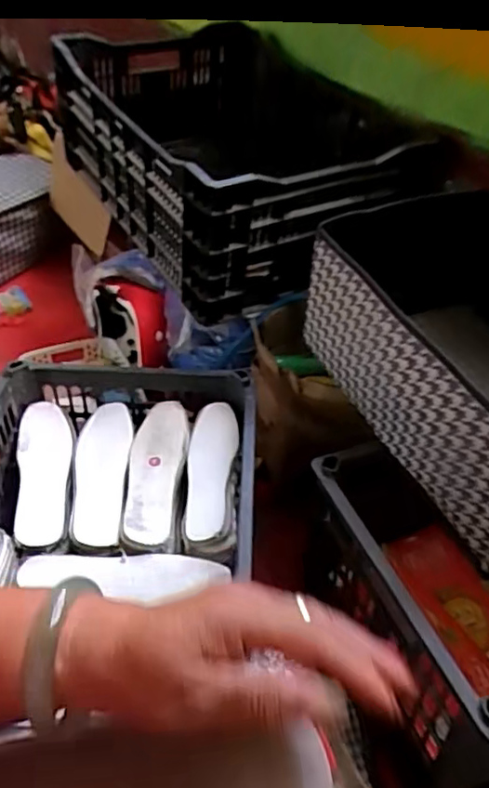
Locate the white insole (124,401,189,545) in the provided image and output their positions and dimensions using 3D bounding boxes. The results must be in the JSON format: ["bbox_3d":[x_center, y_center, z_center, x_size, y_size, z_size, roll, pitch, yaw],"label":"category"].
[{"bbox_3d":[-0.115,0.091,0.799,0.069,0.015,0.223,1,42,4],"label":"white insole"}]

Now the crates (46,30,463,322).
[{"bbox_3d":[-0.007,-0.393,1.080,0.425,0.203,0.585,-22,45,-20],"label":"crates"}]

